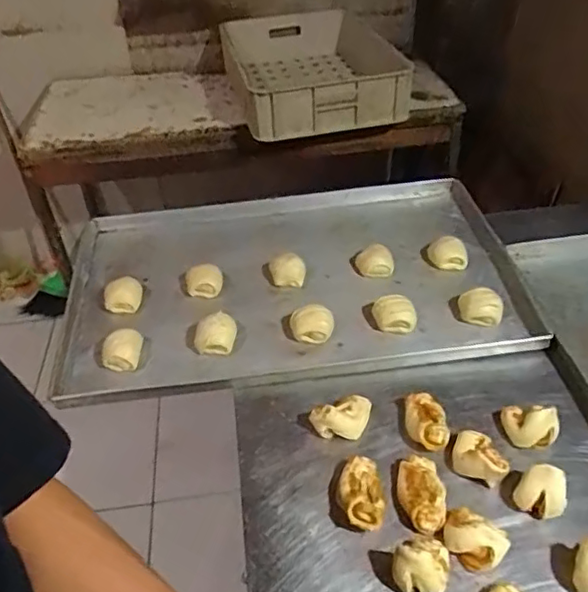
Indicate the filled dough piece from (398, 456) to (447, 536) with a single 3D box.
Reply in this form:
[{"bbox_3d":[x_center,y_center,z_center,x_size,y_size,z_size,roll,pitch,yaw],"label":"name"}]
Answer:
[{"bbox_3d":[0.145,0.225,0.672,0.047,0.033,0.085,-1,40,2],"label":"filled dough piece"}]

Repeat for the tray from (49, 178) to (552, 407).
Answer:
[{"bbox_3d":[-0.010,-0.044,1.008,0.735,0.044,0.477,-7,40,-4],"label":"tray"}]

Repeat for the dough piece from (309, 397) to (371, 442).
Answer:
[{"bbox_3d":[0.065,0.156,0.765,0.084,0.046,0.048,-21,43,-20],"label":"dough piece"}]

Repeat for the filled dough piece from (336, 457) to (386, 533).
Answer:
[{"bbox_3d":[0.076,0.228,0.679,0.048,0.035,0.084,-6,40,-4],"label":"filled dough piece"}]

